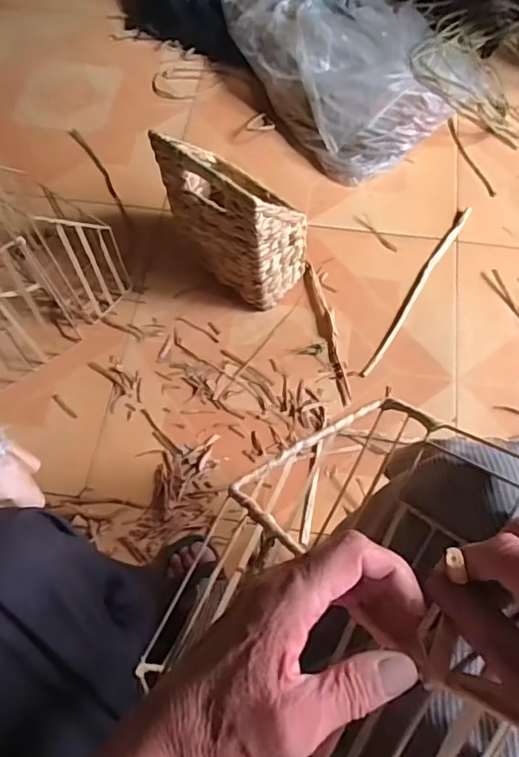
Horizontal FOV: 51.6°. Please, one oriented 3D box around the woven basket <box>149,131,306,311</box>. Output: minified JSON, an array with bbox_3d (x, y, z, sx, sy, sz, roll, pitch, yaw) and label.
[{"bbox_3d":[-0.040,-0.275,0.904,0.226,0.295,0.126,34,72,14],"label":"woven basket"}]

